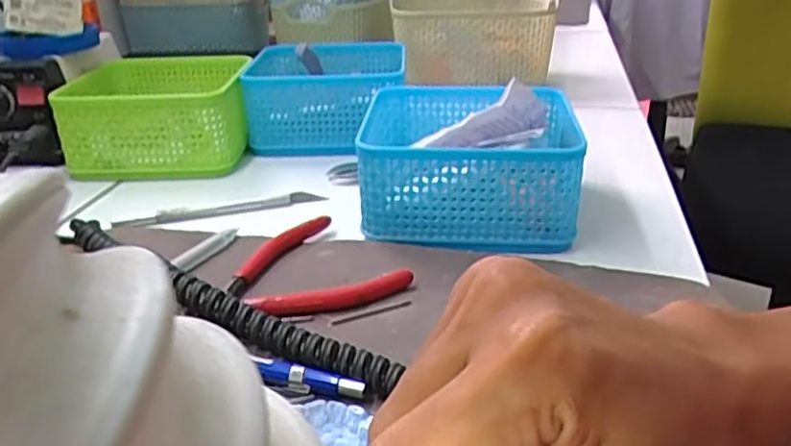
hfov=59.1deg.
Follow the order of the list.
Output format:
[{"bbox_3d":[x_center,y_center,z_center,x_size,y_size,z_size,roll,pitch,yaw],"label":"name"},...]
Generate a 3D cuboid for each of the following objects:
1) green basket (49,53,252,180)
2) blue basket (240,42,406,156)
[{"bbox_3d":[-0.186,-0.089,0.562,0.130,0.062,0.130,-3,25,-4],"label":"green basket"},{"bbox_3d":[-0.060,-0.110,0.596,0.126,0.061,0.121,-1,25,1],"label":"blue basket"}]

